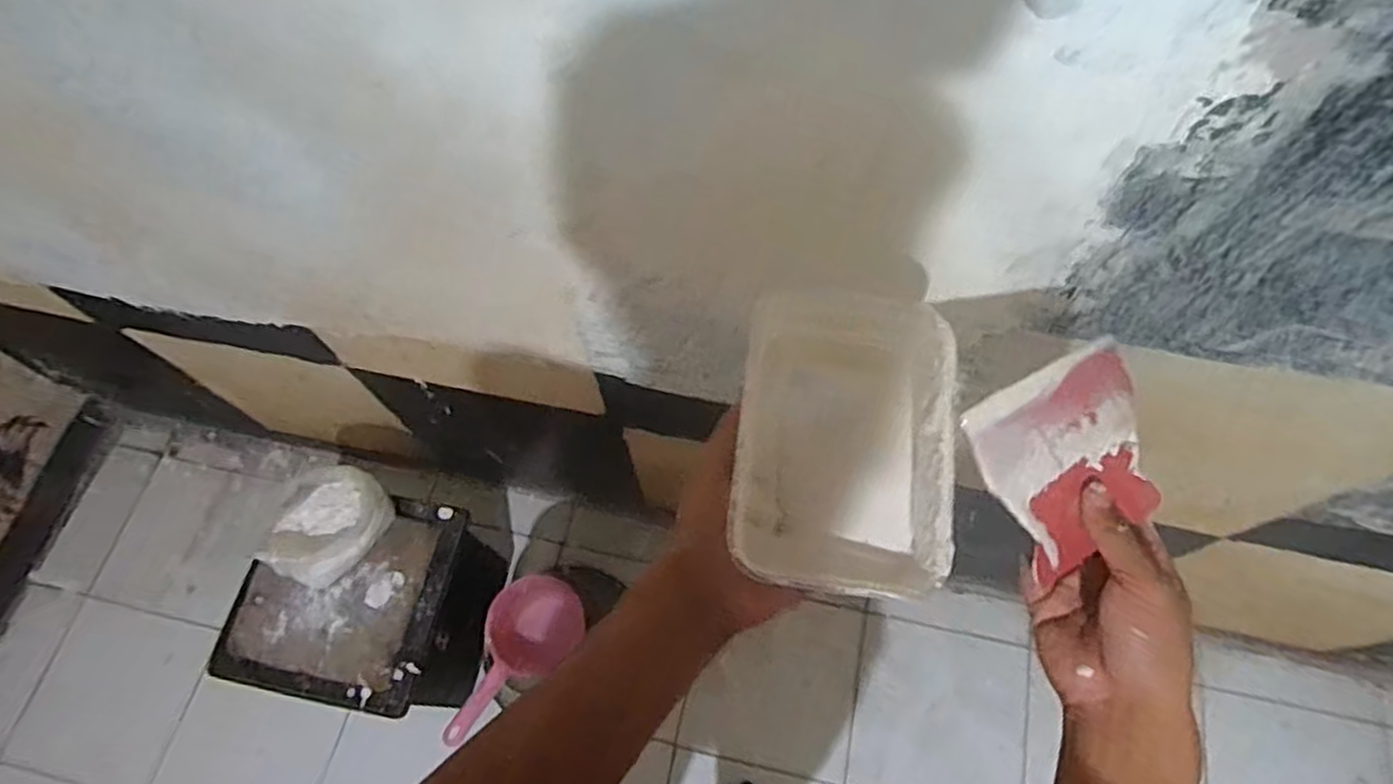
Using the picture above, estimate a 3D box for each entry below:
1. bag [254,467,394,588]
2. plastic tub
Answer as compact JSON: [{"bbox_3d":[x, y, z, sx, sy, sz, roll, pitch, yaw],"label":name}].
[{"bbox_3d":[-0.531,0.187,1.079,0.147,0.073,0.167,23,69,12],"label":"bag"},{"bbox_3d":[0.087,0.023,0.444,0.116,0.066,0.188,8,67,5],"label":"plastic tub"}]

